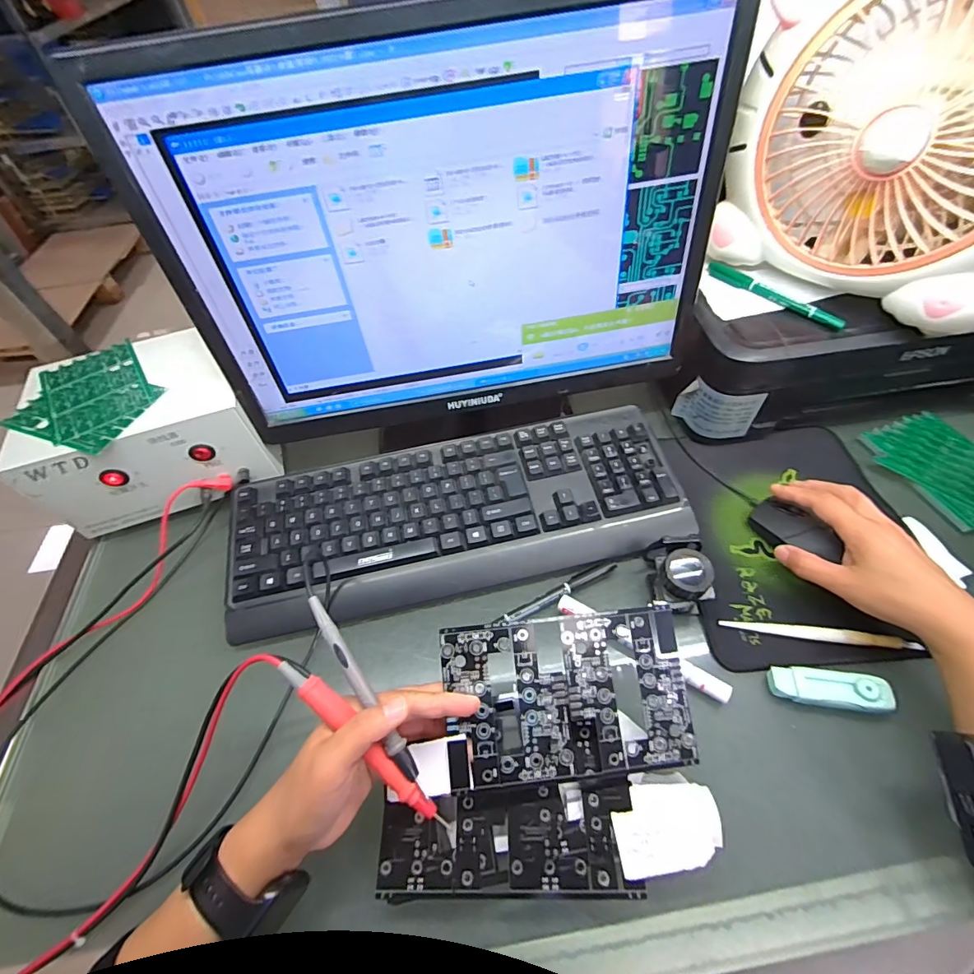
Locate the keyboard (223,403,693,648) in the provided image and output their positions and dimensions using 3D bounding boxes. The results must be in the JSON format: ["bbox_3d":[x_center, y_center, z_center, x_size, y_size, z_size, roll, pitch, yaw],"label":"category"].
[{"bbox_3d":[-0.029,0.024,0.450,0.426,0.036,0.156,-10,54,-3],"label":"keyboard"}]

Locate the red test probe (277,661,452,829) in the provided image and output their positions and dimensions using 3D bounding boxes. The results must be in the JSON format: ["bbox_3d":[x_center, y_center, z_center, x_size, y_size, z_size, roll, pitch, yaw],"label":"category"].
[{"bbox_3d":[-0.076,0.157,0.280,0.139,0.009,0.012,43,65,5],"label":"red test probe"}]

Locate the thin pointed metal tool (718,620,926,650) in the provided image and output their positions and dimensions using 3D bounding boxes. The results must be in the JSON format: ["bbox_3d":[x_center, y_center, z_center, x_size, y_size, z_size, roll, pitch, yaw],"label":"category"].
[{"bbox_3d":[0.270,0.118,0.372,0.145,0.010,0.011,6,55,9],"label":"thin pointed metal tool"}]

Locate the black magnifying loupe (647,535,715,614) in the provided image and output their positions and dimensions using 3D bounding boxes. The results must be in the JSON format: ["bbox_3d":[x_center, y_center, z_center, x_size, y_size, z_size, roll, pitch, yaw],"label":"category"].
[{"bbox_3d":[0.162,0.075,0.390,0.045,0.060,0.056,4,54,8],"label":"black magnifying loupe"}]

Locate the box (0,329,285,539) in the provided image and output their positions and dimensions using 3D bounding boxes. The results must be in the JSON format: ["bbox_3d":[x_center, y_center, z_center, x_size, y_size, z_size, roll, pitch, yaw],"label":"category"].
[{"bbox_3d":[-0.344,-0.075,0.473,0.203,0.093,0.169,-17,54,-8],"label":"box"}]

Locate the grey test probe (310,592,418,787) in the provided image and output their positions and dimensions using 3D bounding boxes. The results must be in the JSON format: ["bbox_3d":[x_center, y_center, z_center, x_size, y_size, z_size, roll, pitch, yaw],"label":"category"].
[{"bbox_3d":[-0.081,0.126,0.292,0.010,0.008,0.128,-32,75,-18],"label":"grey test probe"}]

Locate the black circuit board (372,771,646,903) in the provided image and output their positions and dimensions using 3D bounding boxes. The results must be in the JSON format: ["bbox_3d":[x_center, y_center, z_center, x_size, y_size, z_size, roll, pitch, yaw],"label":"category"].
[{"bbox_3d":[0.013,0.228,0.299,0.163,0.008,0.058,-3,54,2],"label":"black circuit board"}]

